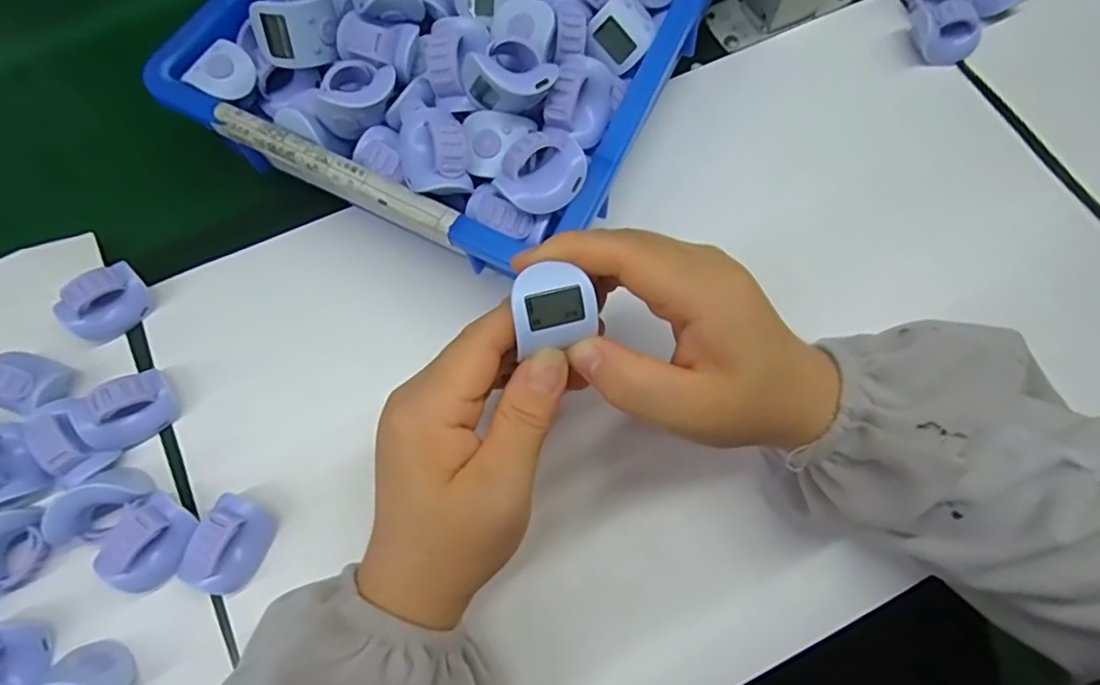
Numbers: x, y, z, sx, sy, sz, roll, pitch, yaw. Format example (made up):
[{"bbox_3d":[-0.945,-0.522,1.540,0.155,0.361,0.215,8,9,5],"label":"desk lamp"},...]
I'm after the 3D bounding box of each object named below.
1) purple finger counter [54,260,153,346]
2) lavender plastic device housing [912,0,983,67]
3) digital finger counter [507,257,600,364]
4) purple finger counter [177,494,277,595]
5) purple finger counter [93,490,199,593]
[{"bbox_3d":[-0.230,-0.021,0.312,0.040,0.027,0.021,-42,75,-13],"label":"purple finger counter"},{"bbox_3d":[0.250,-0.193,0.374,0.034,0.024,0.028,-13,71,-4],"label":"lavender plastic device housing"},{"bbox_3d":[0.001,-0.014,0.220,0.029,0.015,0.028,-16,103,-9],"label":"digital finger counter"},{"bbox_3d":[-0.147,0.092,0.275,0.024,0.028,0.042,17,71,6],"label":"purple finger counter"},{"bbox_3d":[-0.182,0.092,0.275,0.035,0.028,0.039,33,74,11],"label":"purple finger counter"}]

